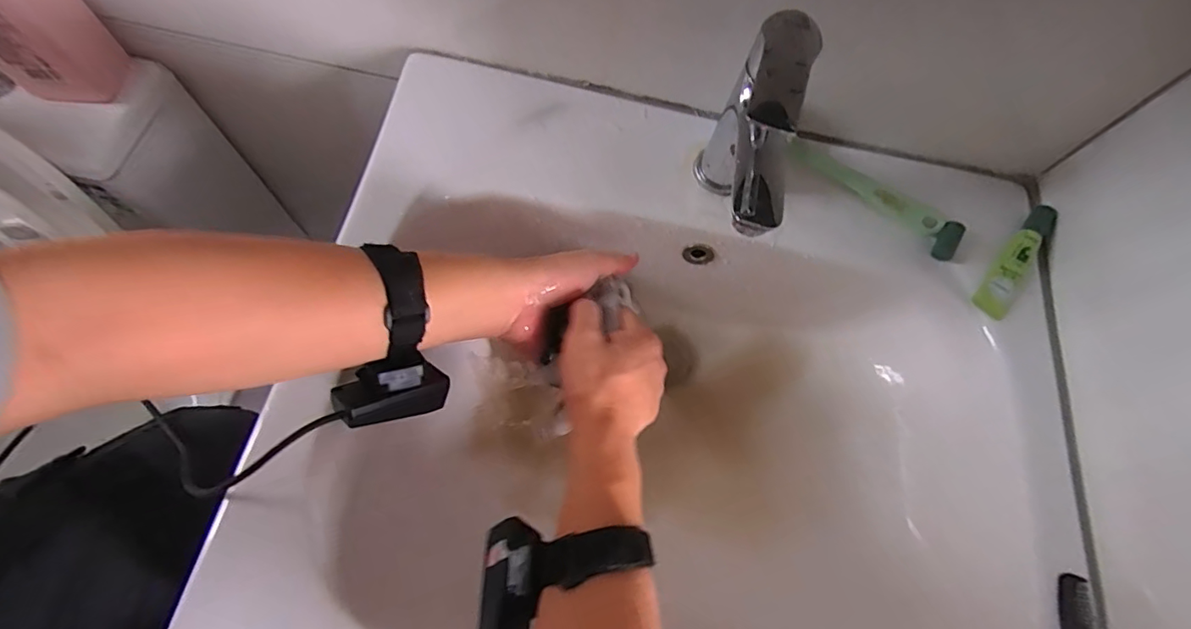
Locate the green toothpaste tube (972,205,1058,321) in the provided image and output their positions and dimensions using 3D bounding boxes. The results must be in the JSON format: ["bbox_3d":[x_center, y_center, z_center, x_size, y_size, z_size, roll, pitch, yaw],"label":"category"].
[{"bbox_3d":[0.376,-0.049,0.457,0.028,0.018,0.124,40,70,11],"label":"green toothpaste tube"}]

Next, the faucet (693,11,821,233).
[{"bbox_3d":[0.107,-0.109,0.382,0.044,0.161,0.143,16,67,0],"label":"faucet"}]

